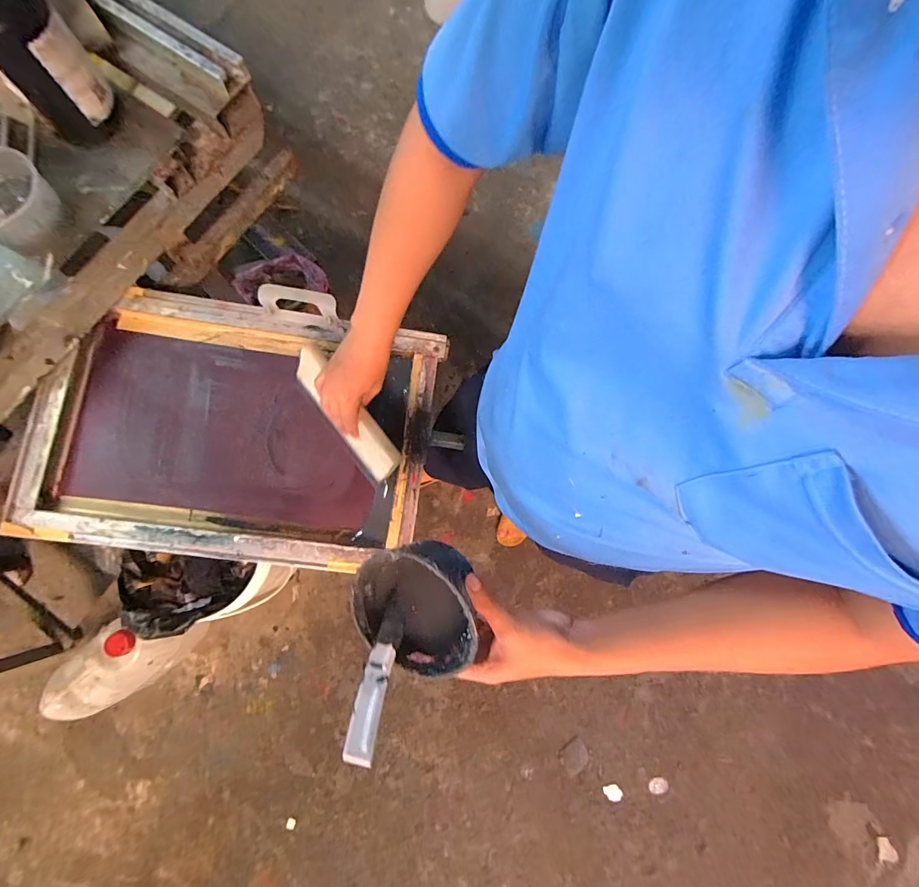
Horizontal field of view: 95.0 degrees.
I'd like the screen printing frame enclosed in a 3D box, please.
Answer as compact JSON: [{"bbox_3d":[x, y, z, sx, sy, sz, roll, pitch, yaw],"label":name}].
[{"bbox_3d":[-0.337,-0.029,0.669,0.583,0.057,0.404,8,82,-5],"label":"screen printing frame"}]

